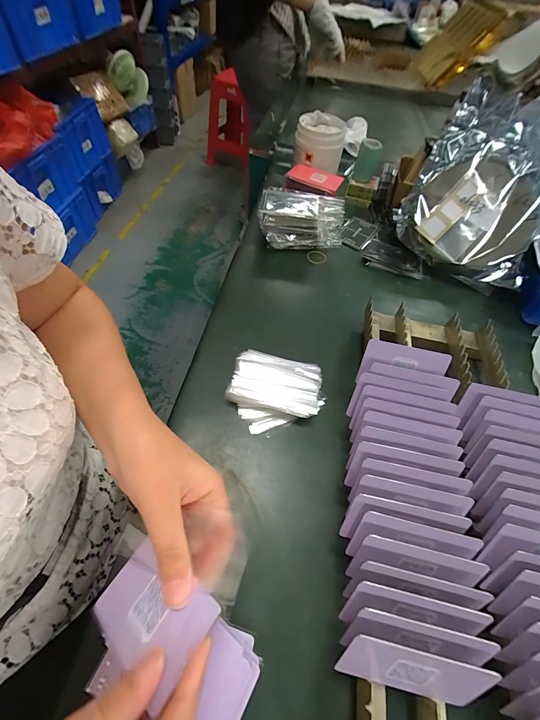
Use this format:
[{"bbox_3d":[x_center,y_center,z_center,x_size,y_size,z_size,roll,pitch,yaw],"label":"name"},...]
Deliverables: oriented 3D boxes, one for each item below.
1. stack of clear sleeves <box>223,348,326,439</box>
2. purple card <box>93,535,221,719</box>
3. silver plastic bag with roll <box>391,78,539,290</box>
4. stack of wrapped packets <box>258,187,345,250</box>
[{"bbox_3d":[0.006,0.039,0.358,0.107,0.034,0.084,13,55,4],"label":"stack of clear sleeves"},{"bbox_3d":[-0.074,0.154,0.193,0.079,0.008,0.052,16,58,36],"label":"purple card"},{"bbox_3d":[0.333,-0.281,0.503,0.208,0.059,0.290,19,90,15],"label":"silver plastic bag with roll"},{"bbox_3d":[0.052,-0.233,0.530,0.144,0.068,0.078,-4,56,-8],"label":"stack of wrapped packets"}]

